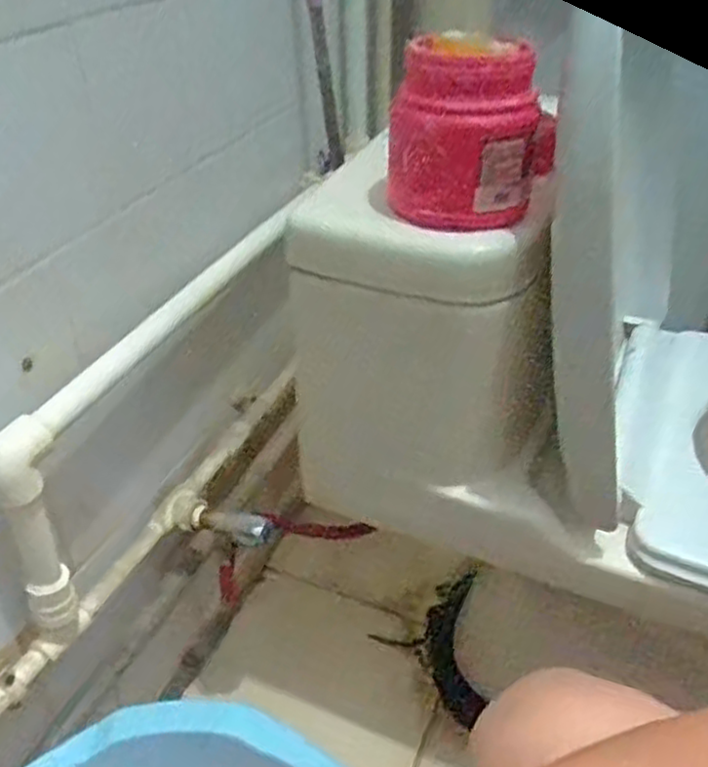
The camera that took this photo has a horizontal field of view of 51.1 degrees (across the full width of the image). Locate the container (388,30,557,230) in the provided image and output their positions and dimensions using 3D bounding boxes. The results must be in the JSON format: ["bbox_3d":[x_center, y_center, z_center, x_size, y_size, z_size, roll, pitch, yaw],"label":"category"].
[{"bbox_3d":[0.081,-0.176,0.511,0.110,0.111,0.108,5,37,8],"label":"container"}]

